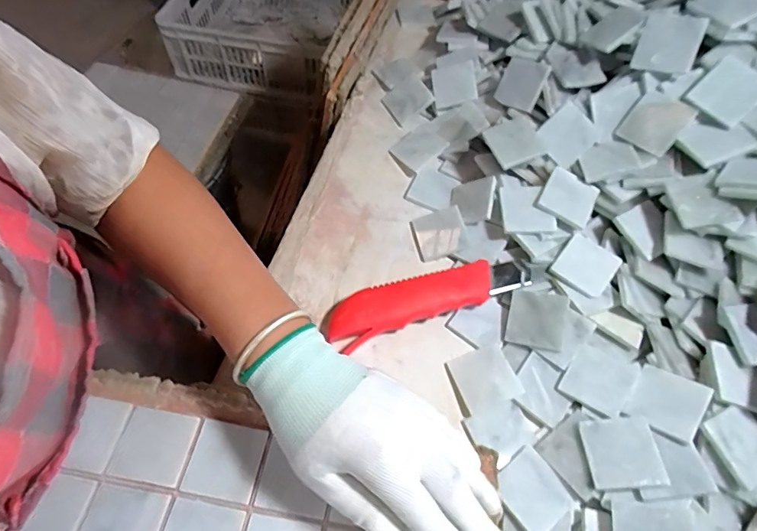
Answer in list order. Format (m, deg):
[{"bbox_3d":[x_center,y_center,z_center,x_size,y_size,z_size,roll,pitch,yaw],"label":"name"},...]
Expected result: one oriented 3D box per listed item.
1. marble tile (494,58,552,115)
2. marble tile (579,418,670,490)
[{"bbox_3d":[0.151,-0.193,0.483,0.010,0.049,0.058,14,24,-36],"label":"marble tile"},{"bbox_3d":[0.178,0.136,0.332,0.049,0.007,0.049,-6,41,11],"label":"marble tile"}]

